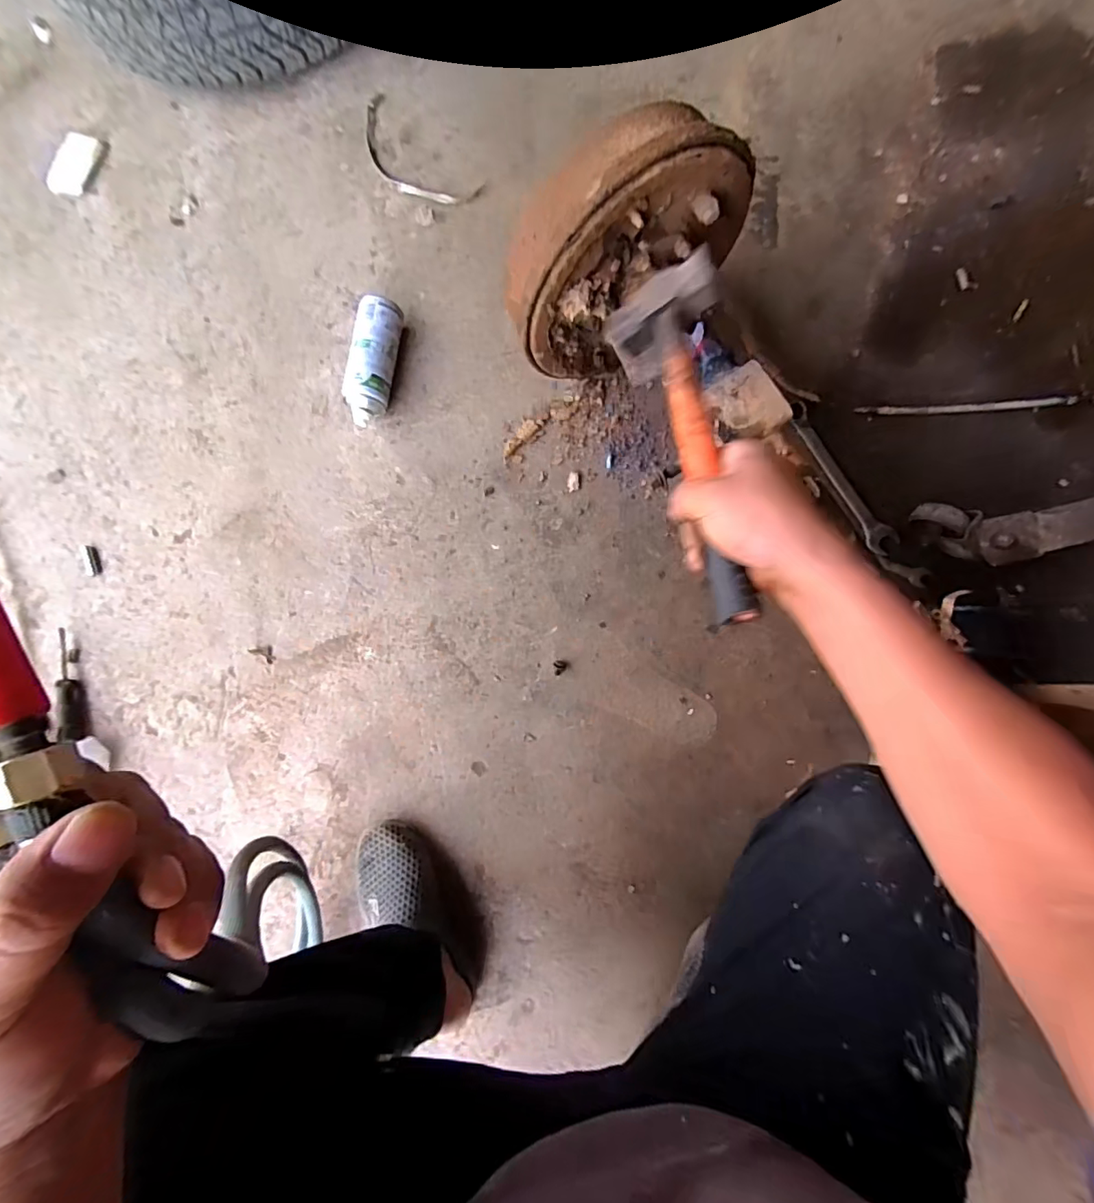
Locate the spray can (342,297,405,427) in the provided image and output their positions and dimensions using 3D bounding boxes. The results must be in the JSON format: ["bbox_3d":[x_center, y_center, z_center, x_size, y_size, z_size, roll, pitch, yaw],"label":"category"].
[{"bbox_3d":[-0.264,-0.364,0.793,0.066,0.067,0.191,12,87,5],"label":"spray can"}]

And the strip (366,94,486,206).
[{"bbox_3d":[-0.225,-0.733,0.858,0.261,0.008,0.100,44,90,6],"label":"strip"}]

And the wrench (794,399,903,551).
[{"bbox_3d":[0.430,-0.180,0.749,0.039,0.023,0.244,-29,84,2],"label":"wrench"}]

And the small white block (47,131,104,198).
[{"bbox_3d":[-0.823,-0.758,0.893,0.071,0.012,0.111,21,88,6],"label":"small white block"}]

